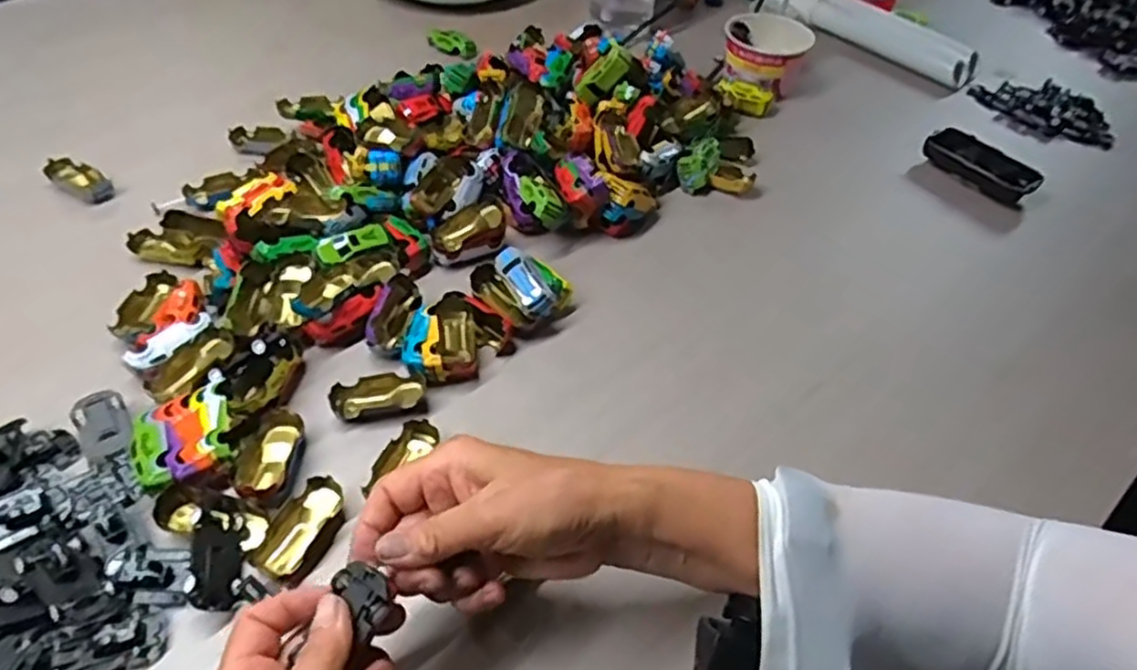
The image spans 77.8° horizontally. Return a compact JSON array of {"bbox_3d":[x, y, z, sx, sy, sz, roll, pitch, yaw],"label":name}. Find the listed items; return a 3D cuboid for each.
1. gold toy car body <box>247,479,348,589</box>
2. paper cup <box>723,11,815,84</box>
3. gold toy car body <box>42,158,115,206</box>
[{"bbox_3d":[-0.163,0.119,0.430,0.035,0.016,0.064,15,49,11],"label":"gold toy car body"},{"bbox_3d":[0.222,-0.323,0.801,0.097,0.058,0.080,16,49,11],"label":"paper cup"},{"bbox_3d":[-0.446,-0.142,0.646,0.059,0.021,0.031,25,51,18],"label":"gold toy car body"}]

